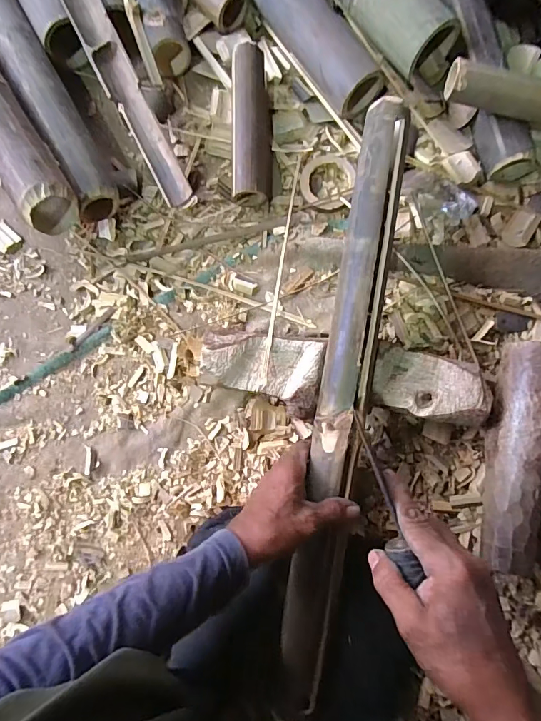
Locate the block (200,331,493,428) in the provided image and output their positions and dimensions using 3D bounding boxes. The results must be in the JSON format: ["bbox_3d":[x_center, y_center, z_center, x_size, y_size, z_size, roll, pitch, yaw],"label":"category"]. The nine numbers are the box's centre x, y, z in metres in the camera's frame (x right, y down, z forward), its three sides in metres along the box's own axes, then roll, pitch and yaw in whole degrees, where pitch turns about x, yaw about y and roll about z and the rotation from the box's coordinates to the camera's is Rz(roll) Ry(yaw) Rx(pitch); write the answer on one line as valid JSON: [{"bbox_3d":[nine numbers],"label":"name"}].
[{"bbox_3d":[0.082,0.023,0.501,0.324,0.057,0.089,7,82,3],"label":"block"}]

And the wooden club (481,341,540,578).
[{"bbox_3d":[0.279,0.105,0.482,0.058,0.062,0.244,10,83,4],"label":"wooden club"}]

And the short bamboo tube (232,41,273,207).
[{"bbox_3d":[-0.024,-0.308,0.561,0.049,0.054,0.200,-1,82,2],"label":"short bamboo tube"}]

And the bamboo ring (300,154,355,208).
[{"bbox_3d":[0.076,-0.239,0.568,0.068,0.010,0.077,26,84,6],"label":"bamboo ring"}]

